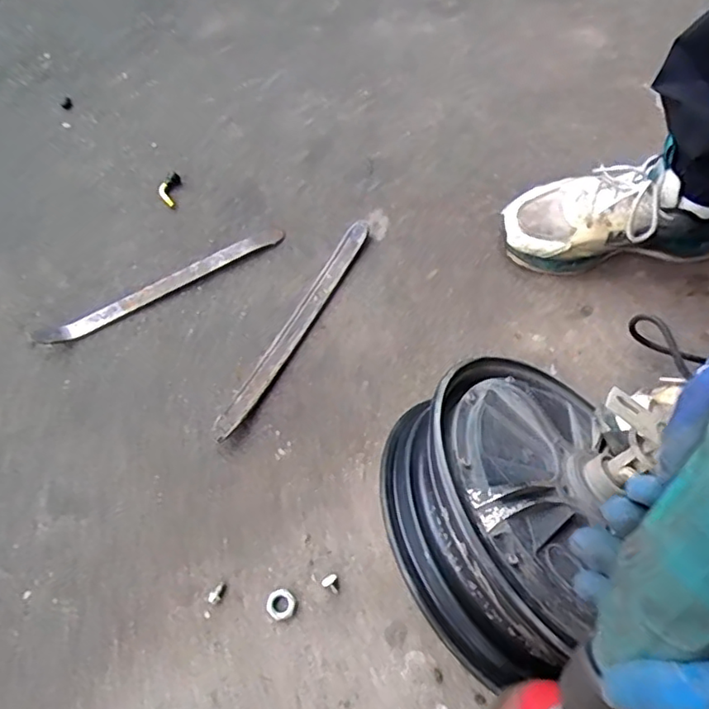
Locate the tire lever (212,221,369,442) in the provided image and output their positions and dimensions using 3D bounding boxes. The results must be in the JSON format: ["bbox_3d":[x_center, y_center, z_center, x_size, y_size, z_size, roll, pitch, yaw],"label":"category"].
[{"bbox_3d":[-0.063,-0.034,0.625,0.025,0.019,0.286,29,70,8],"label":"tire lever"}]

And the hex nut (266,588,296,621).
[{"bbox_3d":[-0.064,0.219,0.515,0.023,0.006,0.025,-41,76,-17],"label":"hex nut"}]

